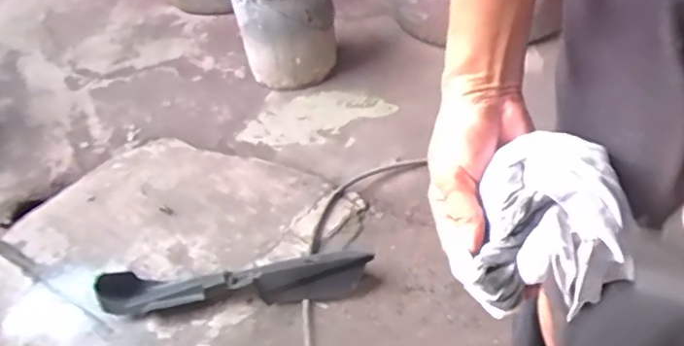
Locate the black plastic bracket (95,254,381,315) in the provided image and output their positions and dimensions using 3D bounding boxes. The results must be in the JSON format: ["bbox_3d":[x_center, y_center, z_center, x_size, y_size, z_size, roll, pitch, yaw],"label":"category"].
[{"bbox_3d":[-0.206,0.213,1.160,0.514,0.066,0.102,-4,38,2],"label":"black plastic bracket"}]

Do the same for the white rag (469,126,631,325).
[{"bbox_3d":[0.146,0.039,0.422,0.101,0.085,0.116,12,42,22],"label":"white rag"}]

